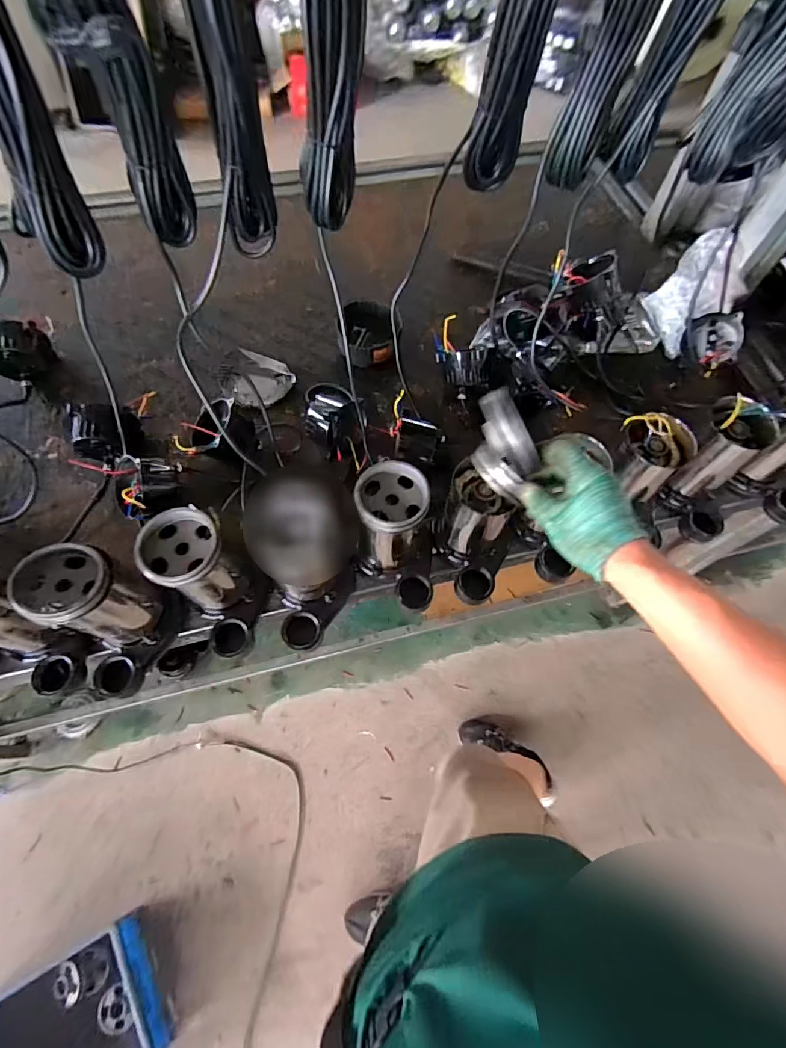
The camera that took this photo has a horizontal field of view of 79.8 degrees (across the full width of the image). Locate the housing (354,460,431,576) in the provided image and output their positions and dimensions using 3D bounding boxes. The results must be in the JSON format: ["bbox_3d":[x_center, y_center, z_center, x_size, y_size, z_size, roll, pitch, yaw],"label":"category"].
[{"bbox_3d":[0.006,0.000,0.638,0.102,0.164,0.099,-1,65,-3],"label":"housing"}]

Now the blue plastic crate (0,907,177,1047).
[{"bbox_3d":[-0.718,1.132,1.011,0.402,0.183,0.305,-25,68,-13],"label":"blue plastic crate"}]

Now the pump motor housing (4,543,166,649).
[{"bbox_3d":[-0.373,0.097,0.586,0.106,0.164,0.104,20,66,7],"label":"pump motor housing"}]

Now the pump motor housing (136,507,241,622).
[{"bbox_3d":[-0.248,0.052,0.608,0.089,0.169,0.088,1,65,-2],"label":"pump motor housing"}]

